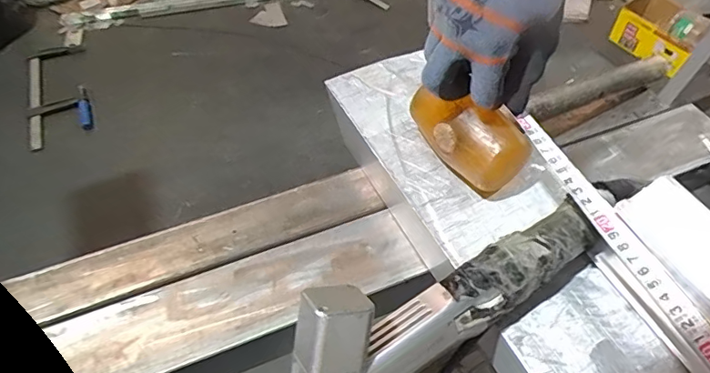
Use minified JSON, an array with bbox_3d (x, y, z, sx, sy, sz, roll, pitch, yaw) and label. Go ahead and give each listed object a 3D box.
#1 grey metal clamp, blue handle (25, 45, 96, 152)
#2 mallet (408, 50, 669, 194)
[{"bbox_3d":[-0.964,-0.321,1.649,0.187,0.024,0.552,-19,52,-13],"label":"grey metal clamp, blue handle"},{"bbox_3d":[0.214,-0.085,0.530,0.330,0.067,0.103,-18,51,-30],"label":"mallet"}]

